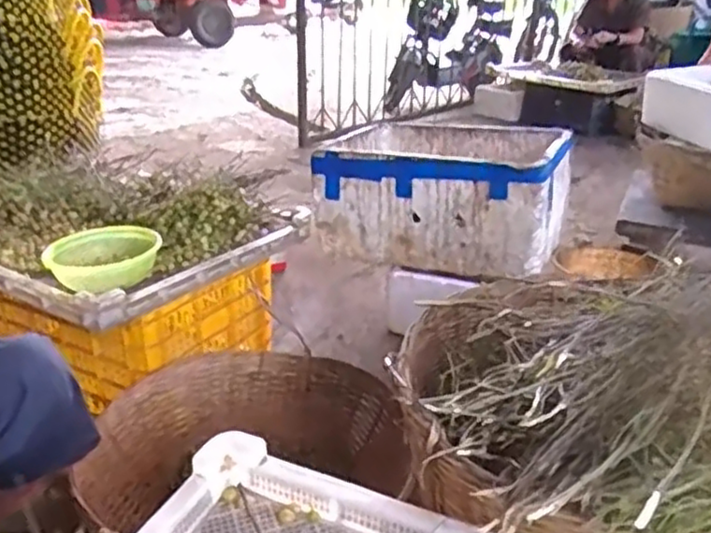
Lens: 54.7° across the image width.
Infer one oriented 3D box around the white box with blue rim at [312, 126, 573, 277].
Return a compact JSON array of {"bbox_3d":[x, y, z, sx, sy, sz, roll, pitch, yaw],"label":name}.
[{"bbox_3d":[0.229,-0.198,1.743,0.575,0.267,0.439,12,28,21],"label":"white box with blue rim"}]

